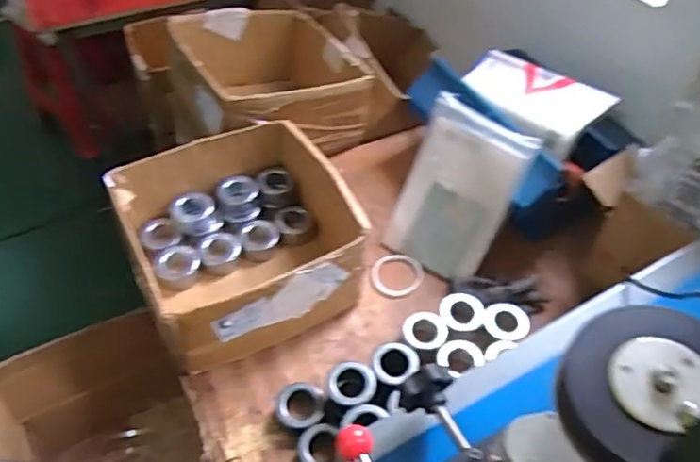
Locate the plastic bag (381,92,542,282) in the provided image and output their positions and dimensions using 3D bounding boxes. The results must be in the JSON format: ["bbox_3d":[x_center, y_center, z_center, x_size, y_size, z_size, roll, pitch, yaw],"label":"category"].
[{"bbox_3d":[0.178,-0.064,1.015,0.187,0.278,0.030,30,20,21],"label":"plastic bag"}]

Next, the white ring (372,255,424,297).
[{"bbox_3d":[0.083,0.079,1.043,0.089,0.015,0.083,0,50,0],"label":"white ring"}]

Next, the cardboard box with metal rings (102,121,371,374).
[{"bbox_3d":[-0.175,0.018,0.983,0.337,0.171,0.328,-23,53,-19],"label":"cardboard box with metal rings"}]

